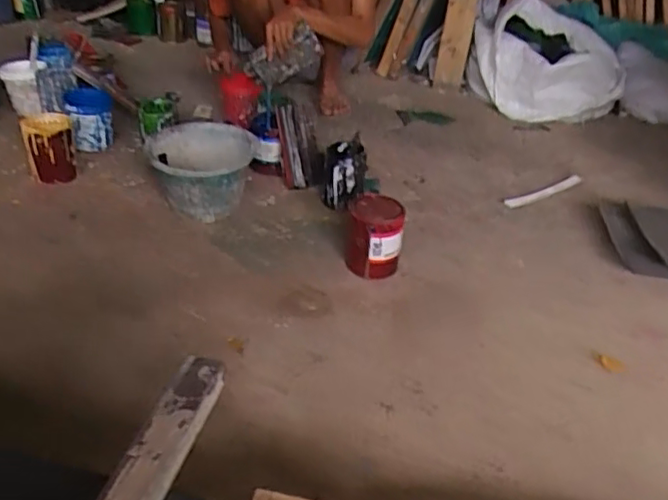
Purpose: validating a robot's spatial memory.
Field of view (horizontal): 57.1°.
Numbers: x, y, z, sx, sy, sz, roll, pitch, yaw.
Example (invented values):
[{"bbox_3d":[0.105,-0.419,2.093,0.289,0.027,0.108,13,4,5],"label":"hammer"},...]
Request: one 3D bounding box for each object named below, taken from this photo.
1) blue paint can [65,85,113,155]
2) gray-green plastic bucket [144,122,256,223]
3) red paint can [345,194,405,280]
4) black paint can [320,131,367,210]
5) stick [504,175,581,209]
[{"bbox_3d":[-0.625,-0.333,1.583,0.114,0.125,0.137,-10,37,-21],"label":"blue paint can"},{"bbox_3d":[-0.287,-0.175,1.353,0.226,0.128,0.215,3,35,-2],"label":"gray-green plastic bucket"},{"bbox_3d":[0.085,-0.029,1.254,0.110,0.138,0.106,3,35,-2],"label":"red paint can"},{"bbox_3d":[0.024,-0.175,1.446,0.101,0.148,0.082,5,35,-1],"label":"black paint can"},{"bbox_3d":[0.541,-0.150,1.577,0.271,0.013,0.034,-16,40,-28],"label":"stick"}]

